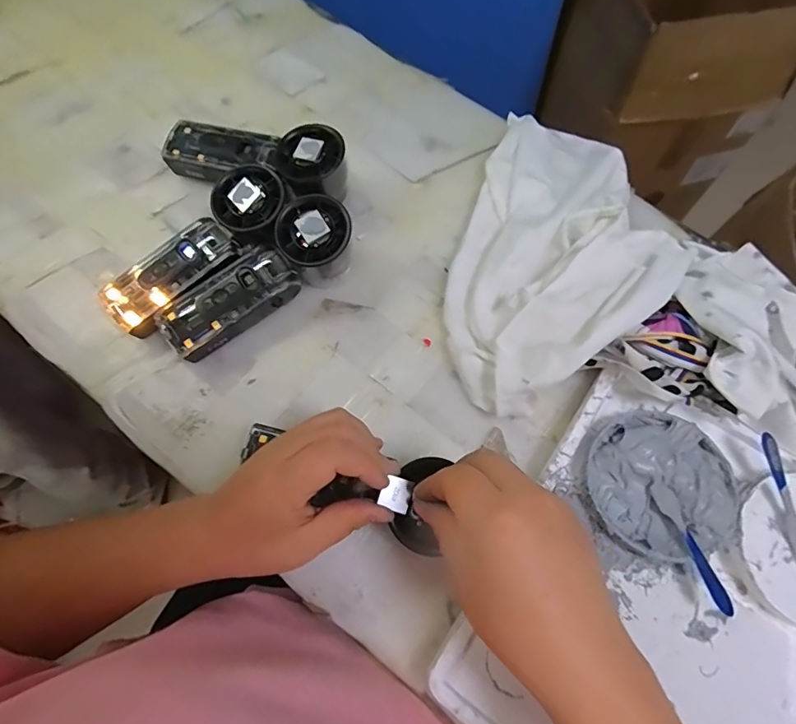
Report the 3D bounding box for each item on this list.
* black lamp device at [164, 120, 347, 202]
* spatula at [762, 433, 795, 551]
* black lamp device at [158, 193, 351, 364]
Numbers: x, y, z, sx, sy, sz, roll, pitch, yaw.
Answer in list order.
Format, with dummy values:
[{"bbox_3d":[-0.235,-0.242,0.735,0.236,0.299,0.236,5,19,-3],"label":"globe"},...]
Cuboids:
[{"bbox_3d":[-0.126,-0.176,0.407,0.169,0.058,0.062,19,72,8],"label":"black lamp device"},{"bbox_3d":[0.267,0.089,0.320,0.016,0.006,0.081,-15,87,-4],"label":"spatula"},{"bbox_3d":[-0.110,-0.064,0.366,0.165,0.059,0.060,-29,72,-8],"label":"black lamp device"}]

